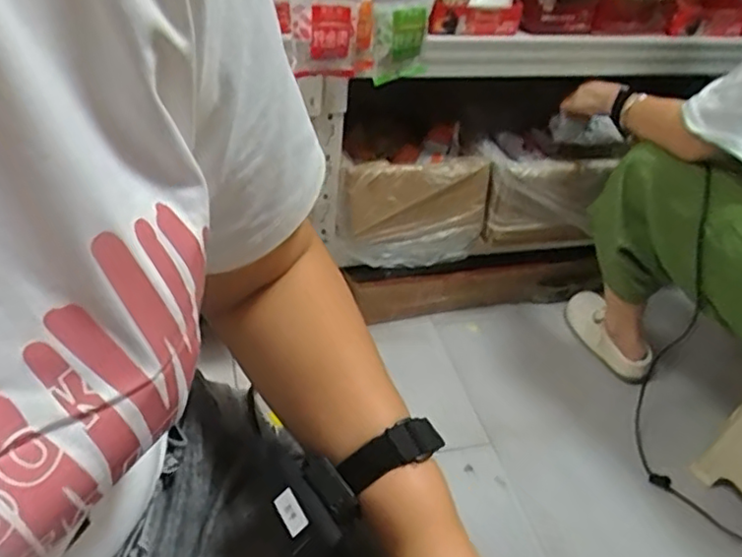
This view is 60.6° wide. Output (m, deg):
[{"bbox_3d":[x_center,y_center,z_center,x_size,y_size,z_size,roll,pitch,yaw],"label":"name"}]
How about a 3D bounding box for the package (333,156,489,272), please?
[{"bbox_3d":[0.080,-0.113,1.141,0.262,0.186,0.069,-11,43,-21],"label":"package"}]

